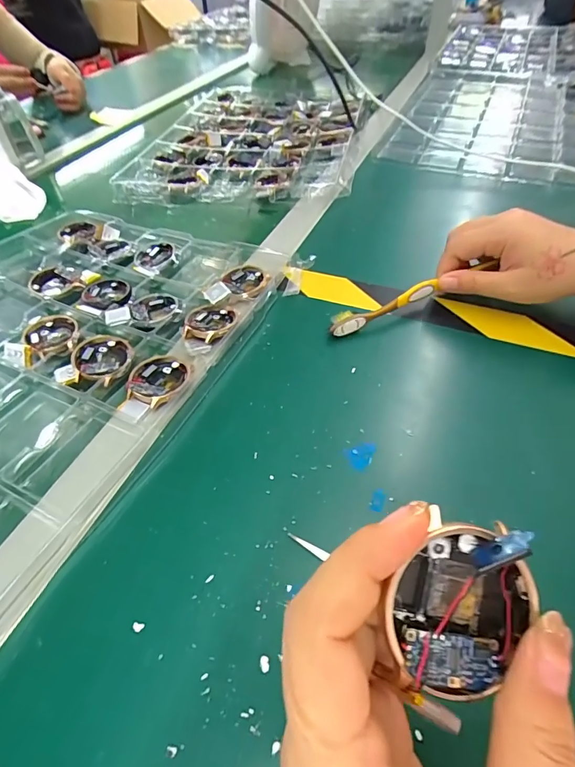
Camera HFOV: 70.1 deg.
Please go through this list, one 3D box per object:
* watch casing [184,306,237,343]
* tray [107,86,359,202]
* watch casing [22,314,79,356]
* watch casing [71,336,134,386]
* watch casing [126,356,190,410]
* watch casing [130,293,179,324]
[{"bbox_3d":[-0.067,-0.053,0.347,0.039,0.010,0.044,10,50,11],"label":"watch casing"},{"bbox_3d":[-0.055,-0.401,0.654,0.315,0.023,0.449,6,49,7],"label":"tray"},{"bbox_3d":[-0.200,-0.043,0.349,0.049,0.005,0.041,34,58,28],"label":"watch casing"},{"bbox_3d":[-0.143,-0.021,0.324,0.050,0.008,0.044,15,51,15],"label":"watch casing"},{"bbox_3d":[-0.096,-0.002,0.307,0.043,0.012,0.043,-9,49,-6],"label":"watch casing"},{"bbox_3d":[-0.119,-0.069,0.370,0.039,0.010,0.042,-12,49,-8],"label":"watch casing"}]

